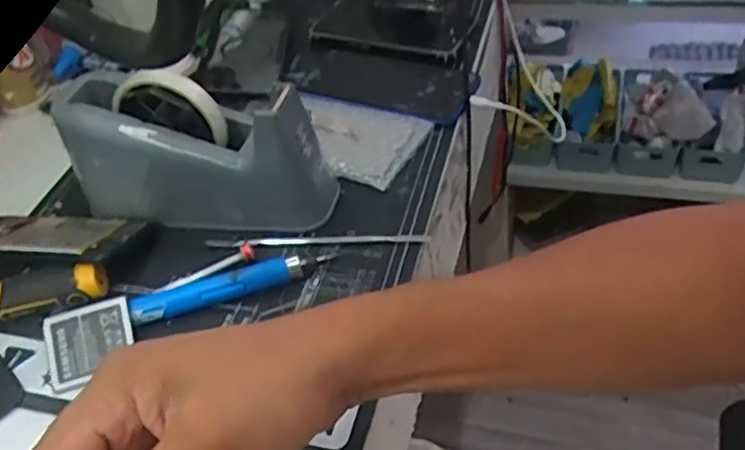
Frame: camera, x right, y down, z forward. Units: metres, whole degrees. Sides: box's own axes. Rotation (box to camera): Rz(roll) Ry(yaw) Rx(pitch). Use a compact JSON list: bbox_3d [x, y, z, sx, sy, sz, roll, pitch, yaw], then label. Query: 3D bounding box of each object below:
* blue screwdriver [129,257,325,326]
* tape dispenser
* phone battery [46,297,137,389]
[{"bbox_3d":[-0.100,0.041,0.468,0.130,0.020,0.020,-16,45,-6],"label":"blue screwdriver"},{"bbox_3d":[-0.135,-0.058,0.513,0.199,0.104,0.060,3,46,13],"label":"tape dispenser"},{"bbox_3d":[-0.186,0.076,0.446,0.056,0.004,0.047,-17,73,-5],"label":"phone battery"}]

